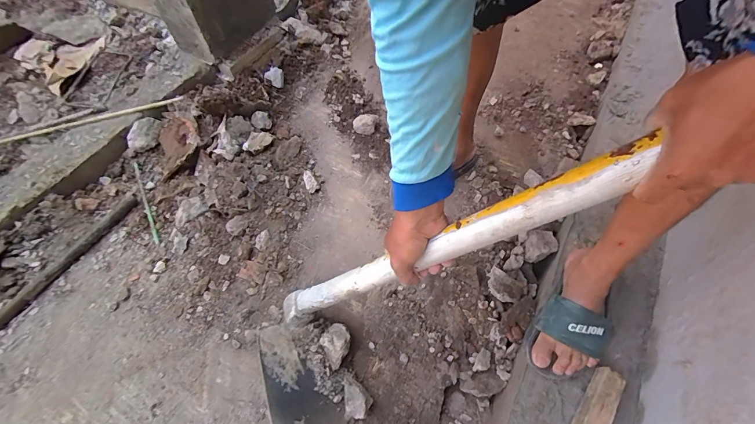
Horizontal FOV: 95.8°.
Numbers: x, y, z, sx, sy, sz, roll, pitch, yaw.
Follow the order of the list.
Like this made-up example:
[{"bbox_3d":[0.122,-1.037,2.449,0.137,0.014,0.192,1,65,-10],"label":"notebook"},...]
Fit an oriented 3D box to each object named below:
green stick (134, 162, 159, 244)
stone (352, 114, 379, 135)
[{"bbox_3d":[-0.609,-0.031,0.893,0.016,0.009,0.284,-29,62,-14],"label":"green stick"},{"bbox_3d":[-0.036,-0.256,0.984,0.062,0.053,0.046,12,60,9],"label":"stone"}]

